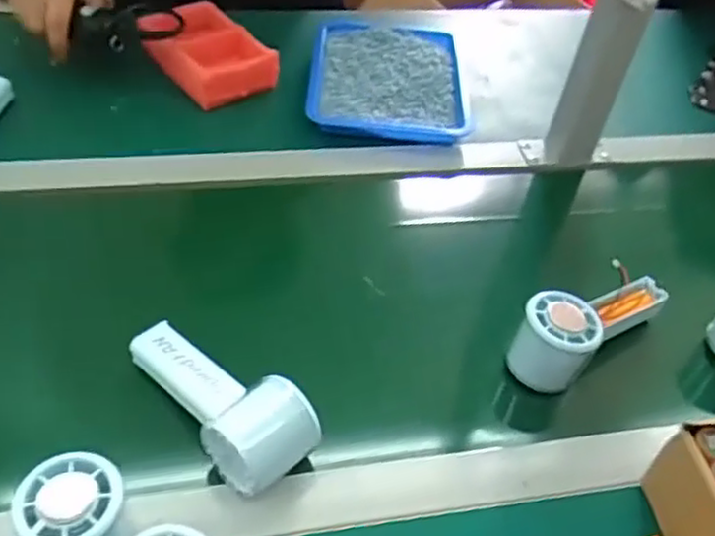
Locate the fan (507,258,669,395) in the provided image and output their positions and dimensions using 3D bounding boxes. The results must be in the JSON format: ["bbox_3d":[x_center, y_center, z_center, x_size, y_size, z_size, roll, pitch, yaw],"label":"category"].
[{"bbox_3d":[0.185,0.041,0.551,0.151,0.067,0.053,-26,55,-27],"label":"fan"}]

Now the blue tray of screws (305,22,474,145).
[{"bbox_3d":[0.036,-0.217,0.790,0.172,0.023,0.209,4,47,-2],"label":"blue tray of screws"}]

